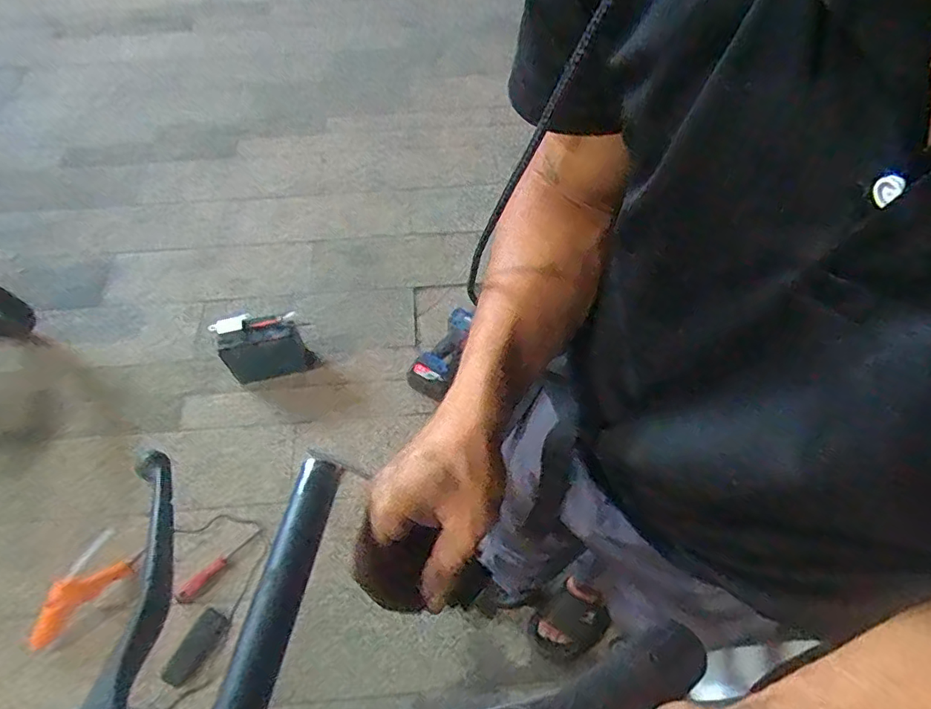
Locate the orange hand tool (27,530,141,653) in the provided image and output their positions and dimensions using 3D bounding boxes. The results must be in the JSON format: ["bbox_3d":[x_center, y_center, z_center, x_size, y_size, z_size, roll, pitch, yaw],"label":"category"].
[{"bbox_3d":[-0.734,0.440,1.072,0.066,0.126,0.191,34,62,16],"label":"orange hand tool"}]

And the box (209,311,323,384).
[{"bbox_3d":[-0.473,-0.020,1.326,0.184,0.189,0.086,-25,62,-14],"label":"box"}]

